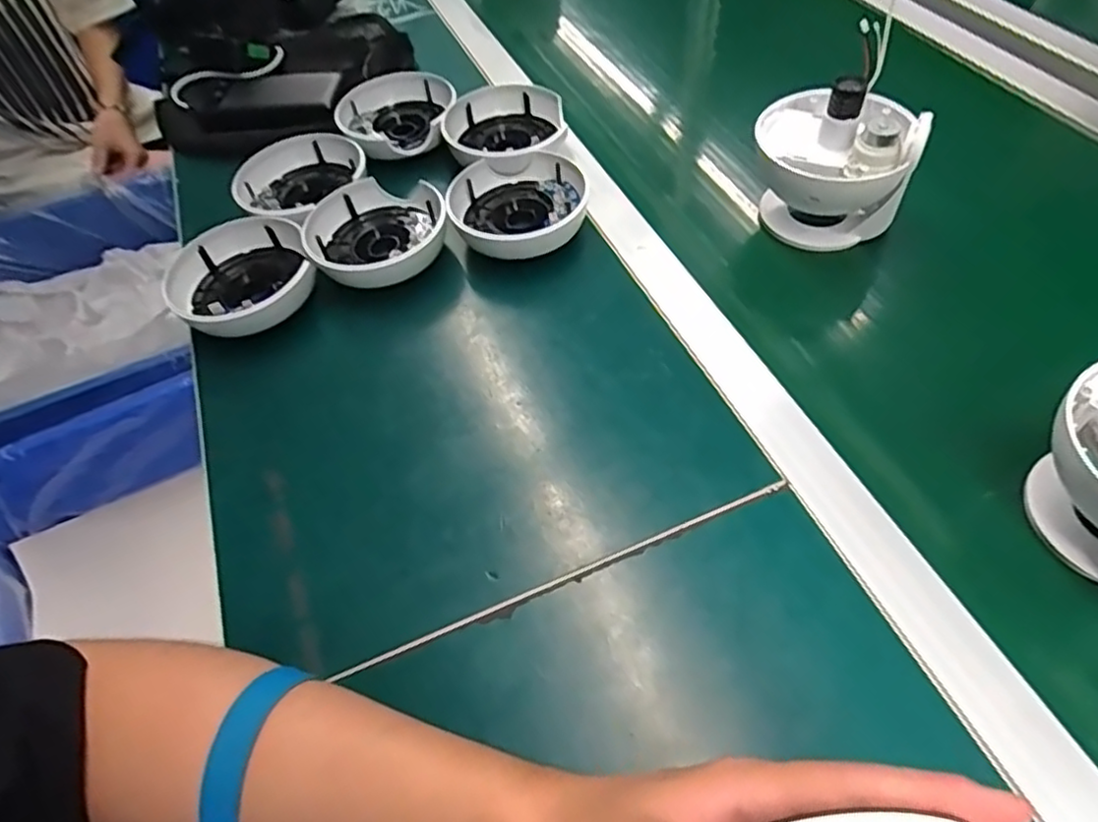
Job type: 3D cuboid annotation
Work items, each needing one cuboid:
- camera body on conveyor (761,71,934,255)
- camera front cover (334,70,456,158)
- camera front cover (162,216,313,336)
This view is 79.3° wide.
[{"bbox_3d":[0.221,-0.201,0.531,0.108,0.113,0.114,0,67,0],"label":"camera body on conveyor"},{"bbox_3d":[-0.152,-0.303,0.682,0.120,0.050,0.123,-15,52,-2],"label":"camera front cover"},{"bbox_3d":[-0.251,-0.113,0.543,0.119,0.044,0.114,41,73,16],"label":"camera front cover"}]

